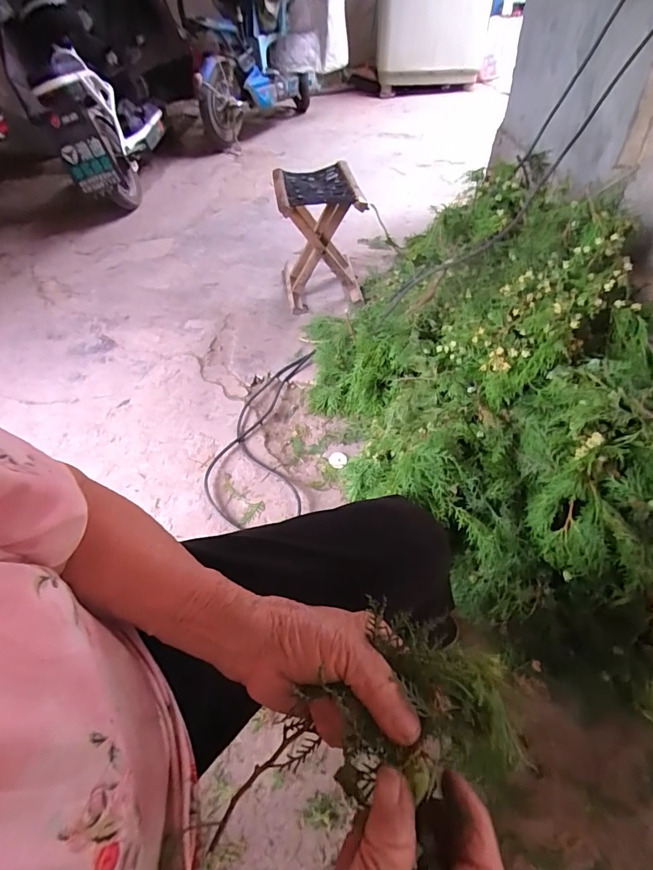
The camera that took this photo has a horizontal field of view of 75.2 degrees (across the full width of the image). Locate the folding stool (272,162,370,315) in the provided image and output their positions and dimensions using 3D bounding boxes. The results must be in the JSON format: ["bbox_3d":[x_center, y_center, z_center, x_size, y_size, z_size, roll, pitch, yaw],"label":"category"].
[{"bbox_3d":[-0.021,-0.608,1.324,0.240,0.322,0.276,-11,49,-7],"label":"folding stool"}]

